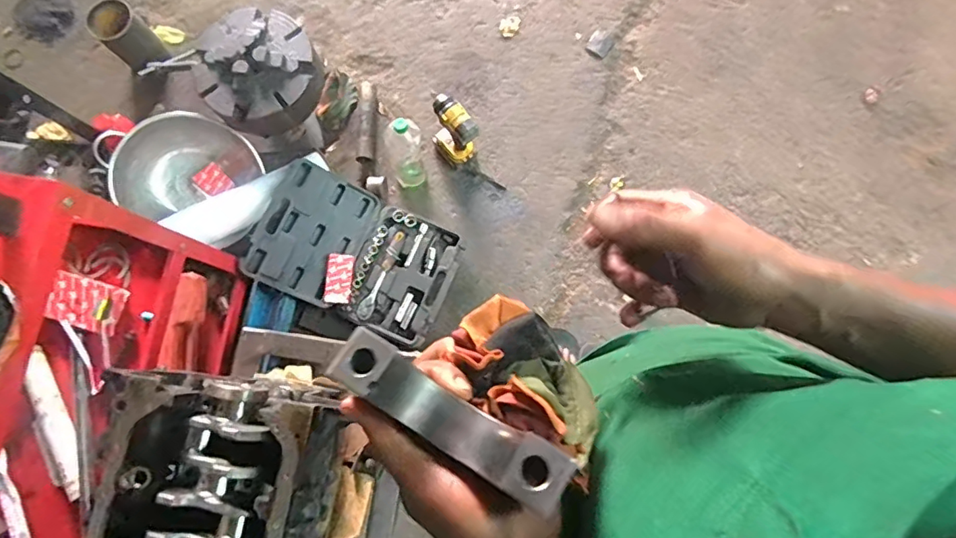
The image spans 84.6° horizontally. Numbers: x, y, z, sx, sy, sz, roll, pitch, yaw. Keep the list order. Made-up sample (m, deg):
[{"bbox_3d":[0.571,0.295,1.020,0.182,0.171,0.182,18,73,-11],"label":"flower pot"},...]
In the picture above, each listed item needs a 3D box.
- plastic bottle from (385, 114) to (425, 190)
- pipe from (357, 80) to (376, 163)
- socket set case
[{"bbox_3d":[-0.180,-0.288,1.338,0.096,0.295,0.084,-21,80,-3],"label":"plastic bottle"},{"bbox_3d":[-0.322,-0.427,1.513,0.048,0.042,0.250,0,80,1],"label":"pipe"},{"bbox_3d":[-0.310,-0.036,1.363,0.483,0.122,0.335,25,81,5],"label":"socket set case"}]

